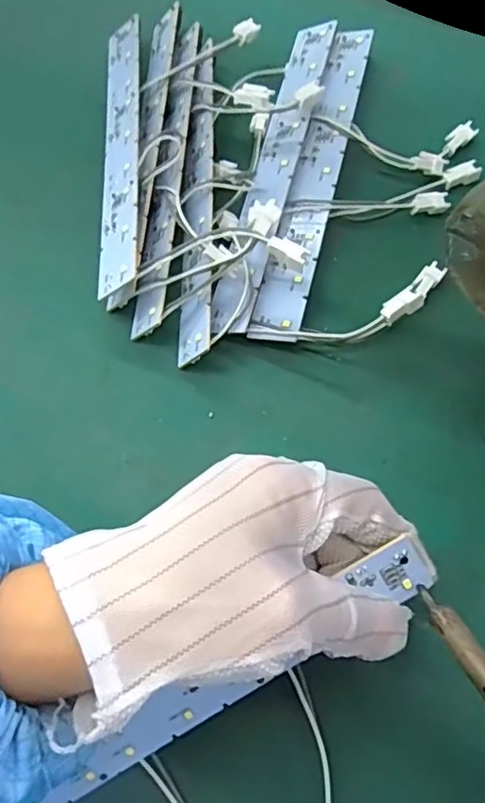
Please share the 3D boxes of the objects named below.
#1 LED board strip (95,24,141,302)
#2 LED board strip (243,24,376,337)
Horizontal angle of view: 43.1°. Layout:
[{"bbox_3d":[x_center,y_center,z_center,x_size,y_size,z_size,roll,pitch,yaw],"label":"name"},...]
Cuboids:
[{"bbox_3d":[-0.065,-0.136,0.324,0.025,0.004,0.190,-19,60,27],"label":"LED board strip"},{"bbox_3d":[0.038,-0.116,0.313,0.023,0.004,0.189,11,71,15],"label":"LED board strip"}]

